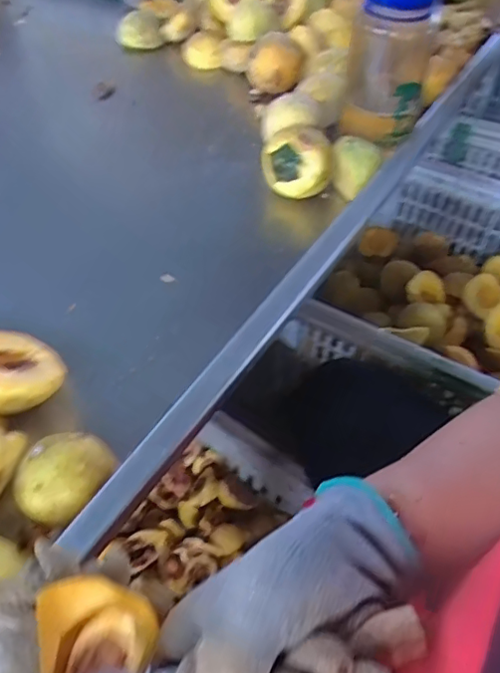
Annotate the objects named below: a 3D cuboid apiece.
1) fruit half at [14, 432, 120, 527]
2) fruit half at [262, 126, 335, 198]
[{"bbox_3d":[-0.126,0.094,0.381,0.049,0.027,0.064,35,59,25],"label":"fruit half"},{"bbox_3d":[0.050,-0.175,0.571,0.069,0.067,0.041,25,56,19],"label":"fruit half"}]

